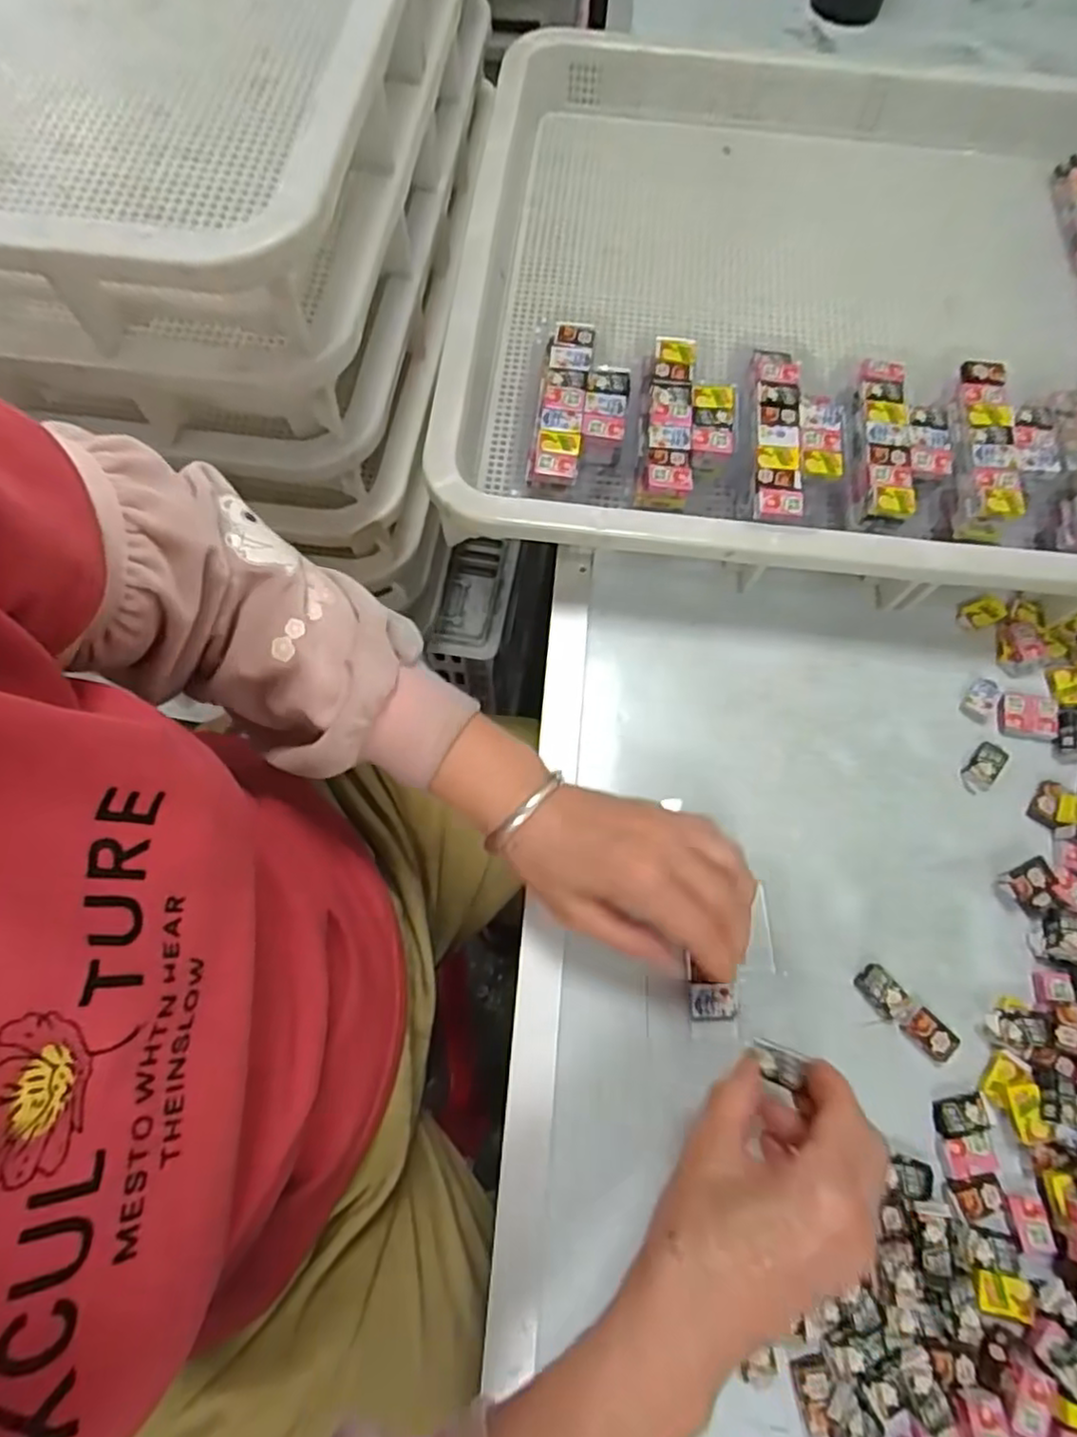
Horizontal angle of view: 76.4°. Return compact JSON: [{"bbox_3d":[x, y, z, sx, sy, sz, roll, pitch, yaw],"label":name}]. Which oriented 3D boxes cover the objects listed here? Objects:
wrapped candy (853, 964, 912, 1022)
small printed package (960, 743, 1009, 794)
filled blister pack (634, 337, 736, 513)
[{"bbox_3d":[0.191,0.150,0.377,0.029,0.006,0.019,42,75,16],"label":"wrapped candy"},{"bbox_3d":[0.275,0.031,0.422,0.017,0.004,0.032,38,74,15],"label":"small printed package"},{"bbox_3d":[0.094,-0.186,0.426,0.055,0.015,0.115,5,69,4],"label":"filled blister pack"}]

